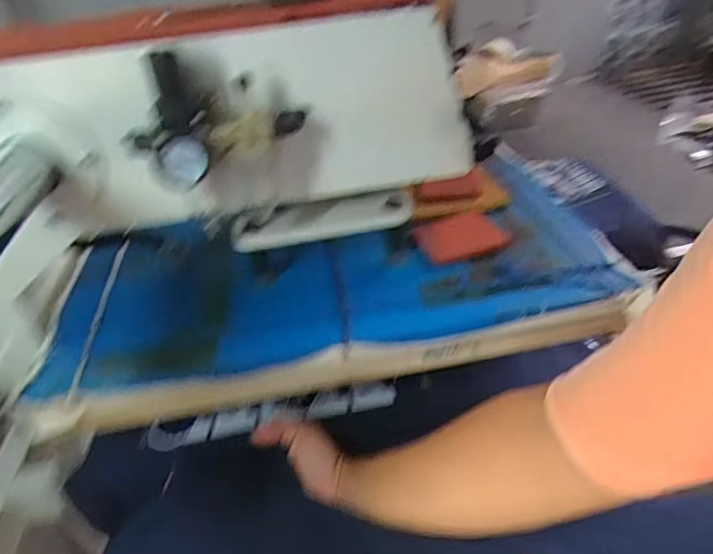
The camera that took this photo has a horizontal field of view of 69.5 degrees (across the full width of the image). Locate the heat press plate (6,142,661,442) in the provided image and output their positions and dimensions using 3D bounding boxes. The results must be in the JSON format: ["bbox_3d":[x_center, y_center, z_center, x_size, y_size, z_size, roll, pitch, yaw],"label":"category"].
[{"bbox_3d":[-0.026,-0.017,0.580,0.593,0.064,0.320,-11,47,-6],"label":"heat press plate"}]

